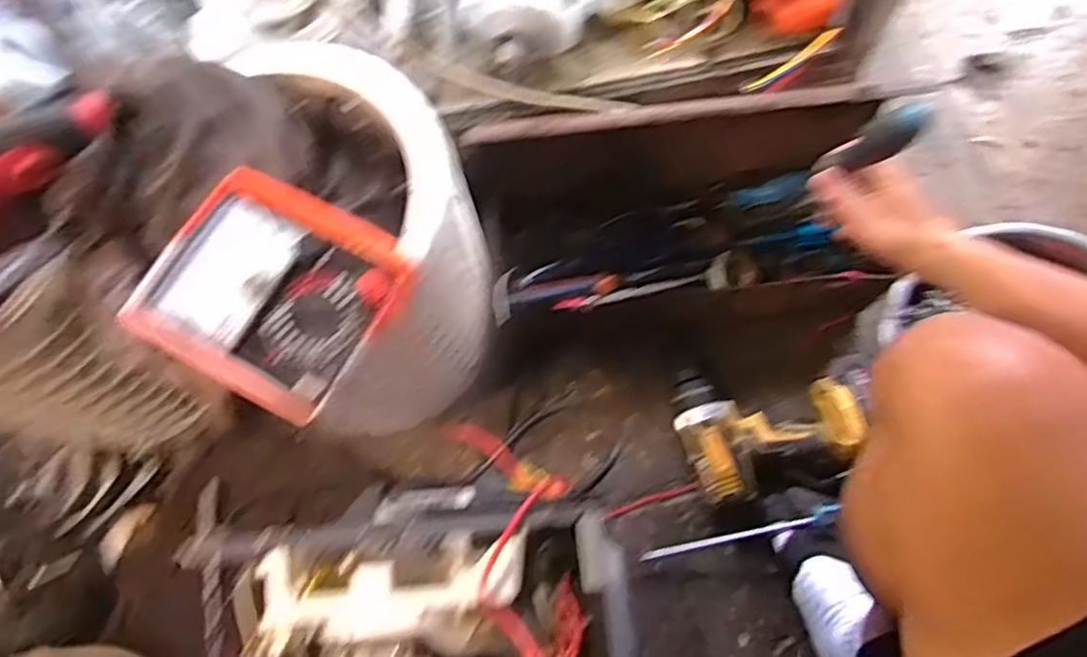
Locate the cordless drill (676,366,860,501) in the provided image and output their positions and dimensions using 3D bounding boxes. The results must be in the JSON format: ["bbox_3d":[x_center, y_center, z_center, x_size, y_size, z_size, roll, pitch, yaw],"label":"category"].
[{"bbox_3d":[0.248,0.103,0.761,0.185,0.074,0.159,-15,71,-4],"label":"cordless drill"}]

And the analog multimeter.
[{"bbox_3d":[-0.187,-0.026,0.460,0.164,0.030,0.139,27,73,10],"label":"analog multimeter"}]

